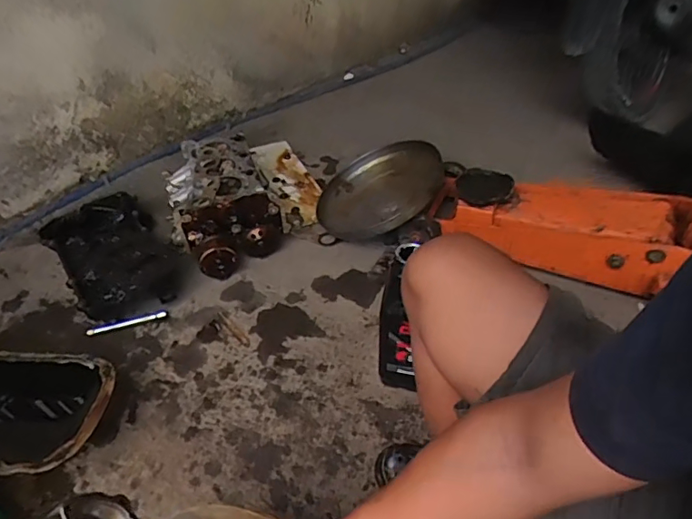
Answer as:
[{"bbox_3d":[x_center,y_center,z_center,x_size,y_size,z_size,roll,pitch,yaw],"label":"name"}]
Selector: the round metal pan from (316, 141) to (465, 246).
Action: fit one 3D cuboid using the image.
[{"bbox_3d":[0.075,-0.163,1.274,0.330,0.096,0.313,-2,41,43],"label":"round metal pan"}]

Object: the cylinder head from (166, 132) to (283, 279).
[{"bbox_3d":[-0.301,-0.137,1.235,0.217,0.151,0.326,-17,45,-18],"label":"cylinder head"}]

